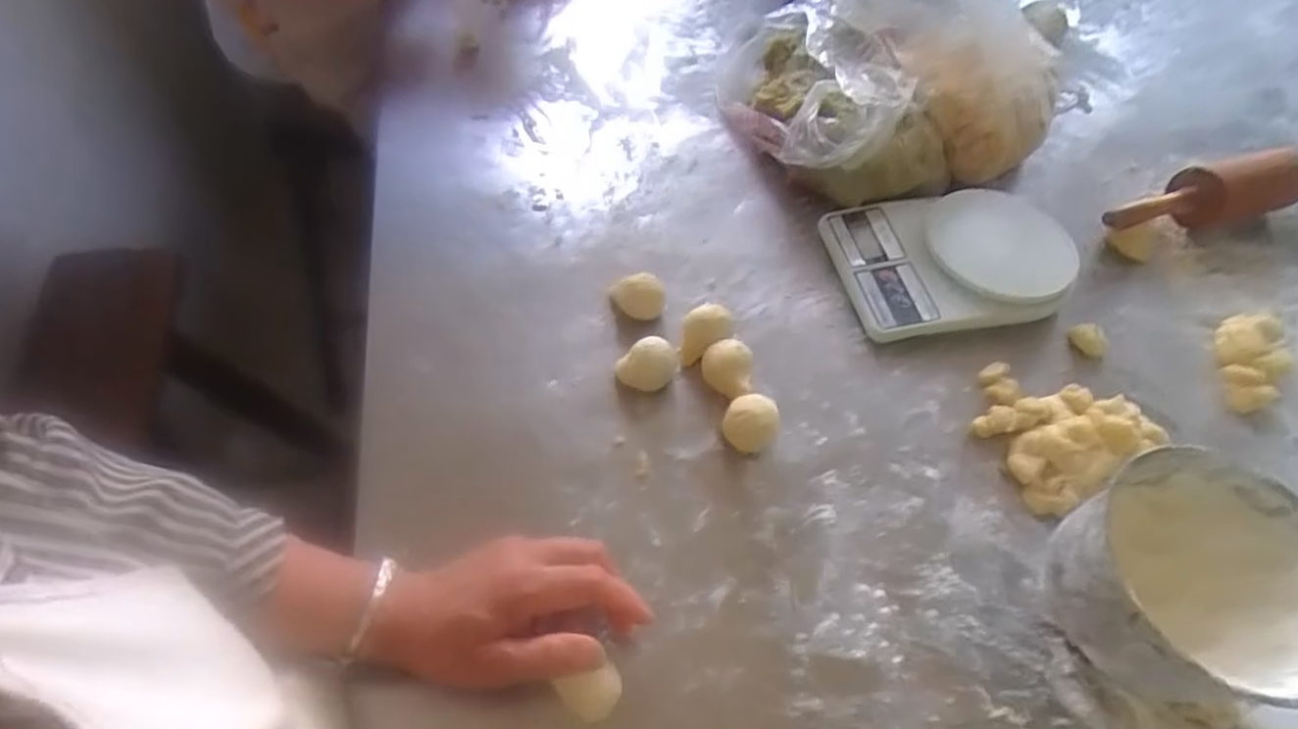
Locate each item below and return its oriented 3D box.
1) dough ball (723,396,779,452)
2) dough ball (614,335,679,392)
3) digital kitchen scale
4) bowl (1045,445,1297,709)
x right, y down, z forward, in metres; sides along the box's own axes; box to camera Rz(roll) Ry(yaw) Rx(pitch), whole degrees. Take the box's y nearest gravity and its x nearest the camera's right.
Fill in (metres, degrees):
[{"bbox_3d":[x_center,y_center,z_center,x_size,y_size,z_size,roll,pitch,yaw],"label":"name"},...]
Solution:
[{"bbox_3d":[0.077,0.046,0.527,0.037,0.038,0.037,2,57,-3],"label":"dough ball"},{"bbox_3d":[-0.001,0.000,0.555,0.048,0.025,0.037,6,57,0],"label":"dough ball"},{"bbox_3d":[0.277,-0.101,0.632,0.200,0.039,0.149,-7,58,-9],"label":"digital kitchen scale"},{"bbox_3d":[0.351,0.140,0.455,0.140,0.085,0.143,2,57,-3],"label":"bowl"}]

